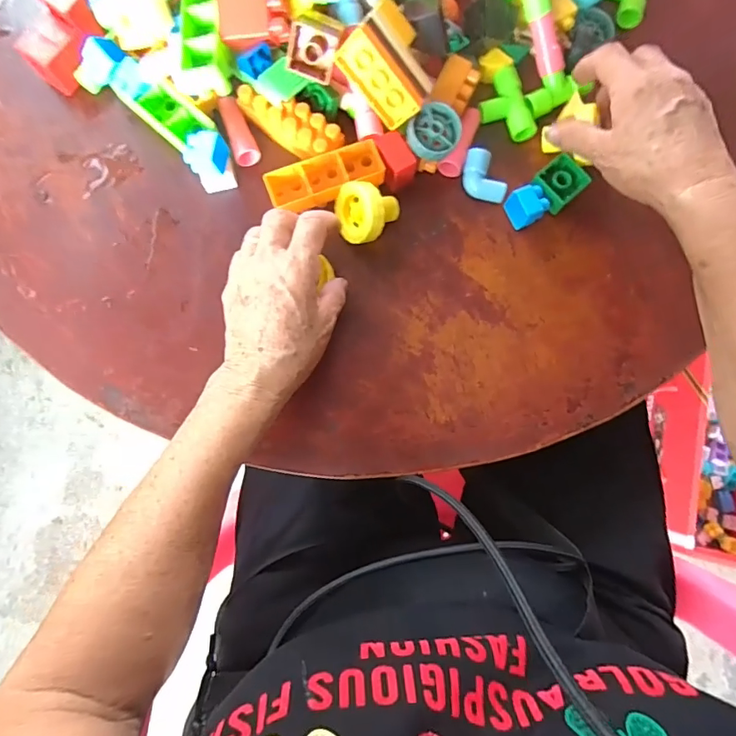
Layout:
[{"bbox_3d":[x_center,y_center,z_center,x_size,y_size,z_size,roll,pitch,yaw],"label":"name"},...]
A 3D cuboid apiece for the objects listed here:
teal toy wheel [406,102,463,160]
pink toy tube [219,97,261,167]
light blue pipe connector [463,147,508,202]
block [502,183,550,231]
[{"bbox_3d":[0.053,-0.182,0.359,0.035,0.015,0.046,38,84,4],"label":"teal toy wheel"},{"bbox_3d":[-0.105,-0.192,0.382,0.019,0.014,0.055,-22,84,-3],"label":"pink toy tube"},{"bbox_3d":[0.092,-0.153,0.380,0.025,0.015,0.046,-27,84,-4],"label":"light blue pipe connector"},{"bbox_3d":[0.127,-0.128,0.375,0.025,0.020,0.027,-24,84,-4],"label":"block"}]

